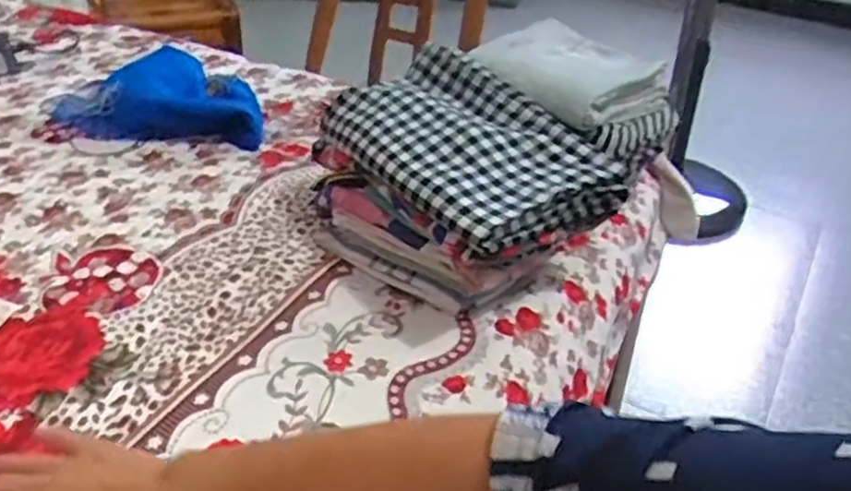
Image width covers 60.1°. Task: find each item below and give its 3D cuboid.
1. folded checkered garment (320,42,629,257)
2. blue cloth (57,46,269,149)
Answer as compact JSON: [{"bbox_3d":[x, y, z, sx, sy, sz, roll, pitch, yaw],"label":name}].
[{"bbox_3d":[0.031,-0.098,0.689,0.164,0.065,0.277,-20,42,-29],"label":"folded checkered garment"},{"bbox_3d":[-0.341,-0.213,1.020,0.285,0.046,0.205,7,36,6],"label":"blue cloth"}]

